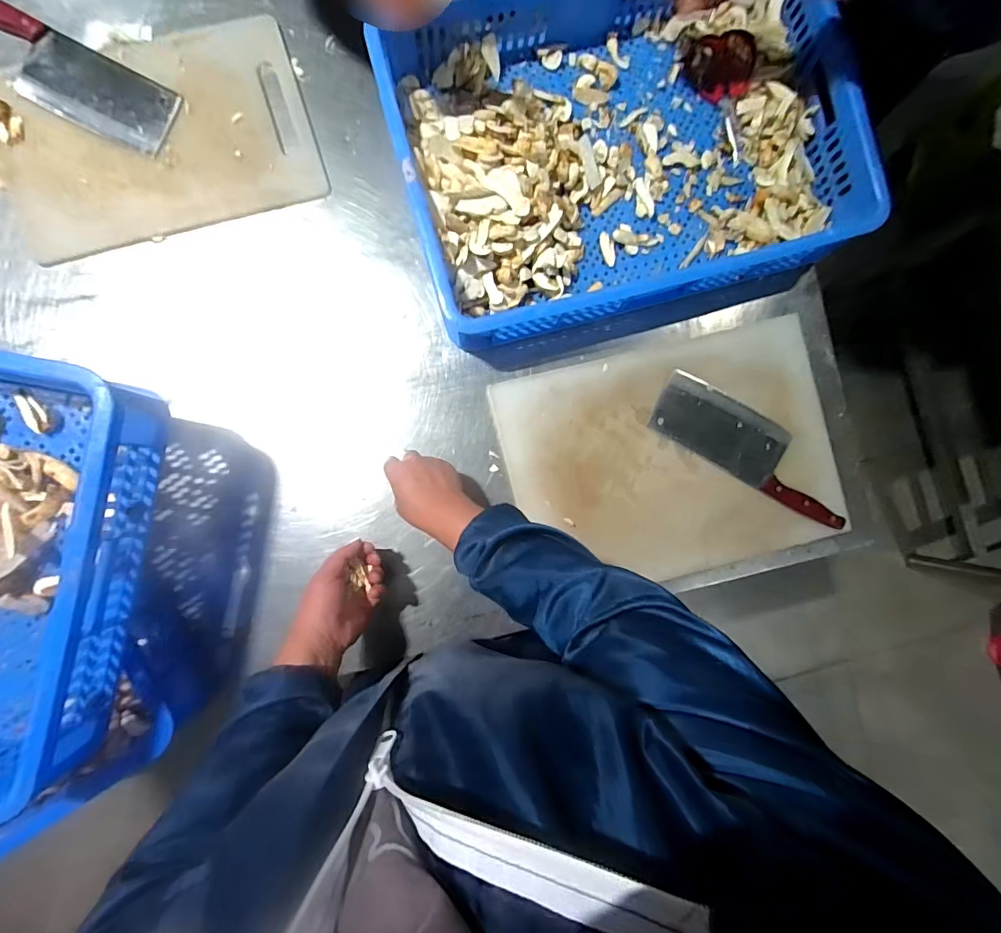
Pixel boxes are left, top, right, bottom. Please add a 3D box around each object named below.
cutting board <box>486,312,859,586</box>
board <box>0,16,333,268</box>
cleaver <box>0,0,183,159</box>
[{"bbox_3d":[0.241,-0.010,0.643,0.440,0.035,0.313,-14,91,-5],"label":"cutting board"},{"bbox_3d":[-0.453,-0.434,0.623,0.389,0.020,0.245,-18,91,-4],"label":"board"},{"bbox_3d":[-0.569,-0.506,0.602,0.292,0.016,0.095,26,88,-4],"label":"cleaver"}]

